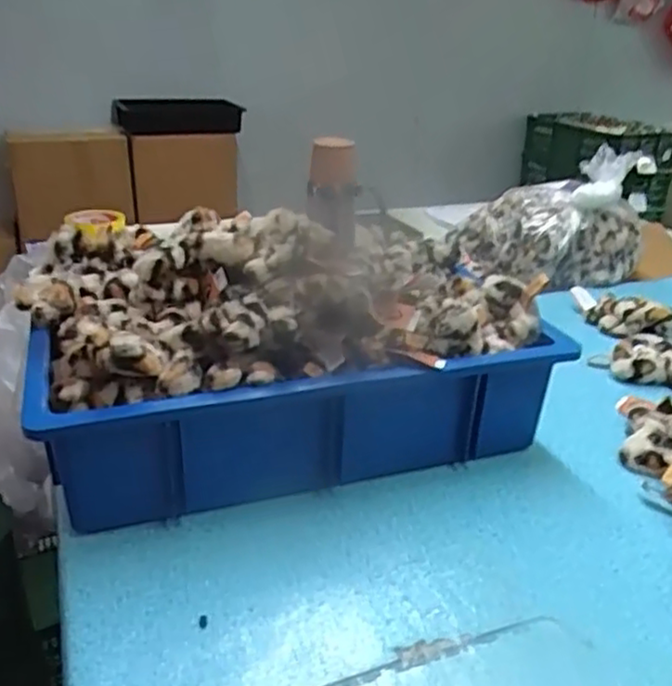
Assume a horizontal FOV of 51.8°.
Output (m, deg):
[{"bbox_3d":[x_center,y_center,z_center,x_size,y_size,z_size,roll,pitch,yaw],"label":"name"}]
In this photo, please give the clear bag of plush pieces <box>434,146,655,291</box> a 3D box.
[{"bbox_3d":[0.318,-0.188,1.076,0.295,0.194,0.137,10,26,15],"label":"clear bag of plush pieces"}]

